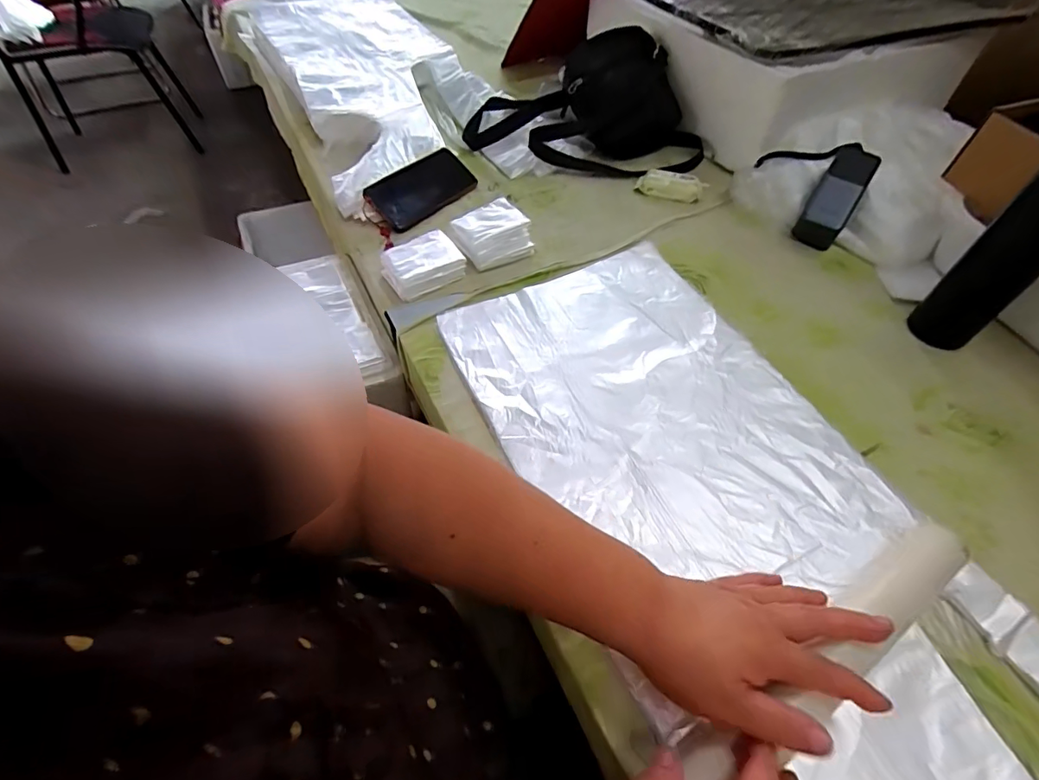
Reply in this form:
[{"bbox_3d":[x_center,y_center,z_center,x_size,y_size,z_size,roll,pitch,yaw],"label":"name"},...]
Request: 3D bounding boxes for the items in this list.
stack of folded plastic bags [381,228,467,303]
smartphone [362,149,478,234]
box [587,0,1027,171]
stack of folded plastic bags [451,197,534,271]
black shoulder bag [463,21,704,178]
[{"bbox_3d":[-0.123,-0.159,0.629,0.093,0.034,0.078,-22,56,-17],"label":"stack of folded plastic bags"},{"bbox_3d":[-0.140,-0.300,0.736,0.165,0.017,0.086,-40,90,-21],"label":"smartphone"},{"bbox_3d":[0.447,-0.575,0.855,0.473,0.175,0.429,-18,54,-15],"label":"box"},{"bbox_3d":[-0.037,-0.201,0.643,0.093,0.042,0.080,-21,55,-17],"label":"stack of folded plastic bags"},{"bbox_3d":[0.106,-0.454,0.788,0.380,0.136,0.195,13,53,9],"label":"black shoulder bag"}]

